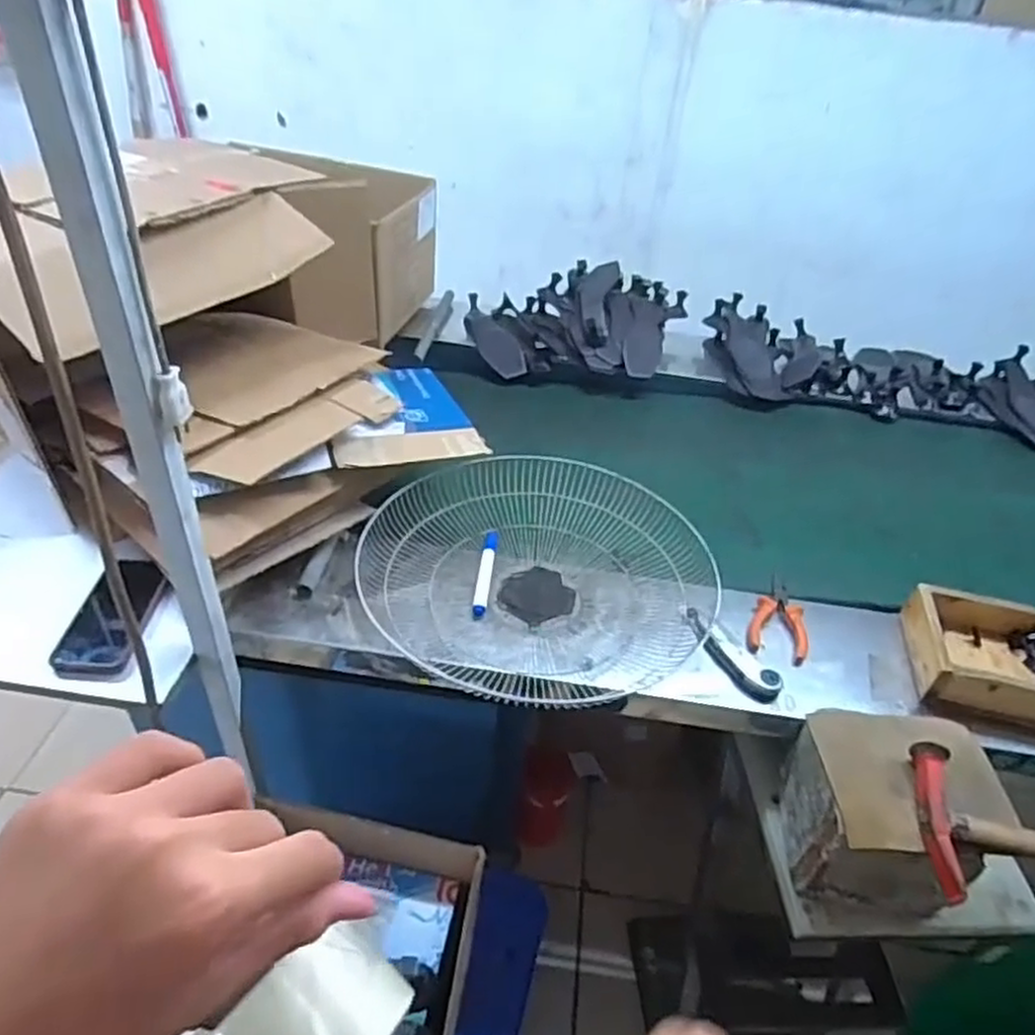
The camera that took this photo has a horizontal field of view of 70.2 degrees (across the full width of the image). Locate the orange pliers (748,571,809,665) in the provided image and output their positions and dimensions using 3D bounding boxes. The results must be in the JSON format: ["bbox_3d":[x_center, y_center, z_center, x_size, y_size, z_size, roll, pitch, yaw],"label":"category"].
[{"bbox_3d":[0.338,0.130,0.939,0.072,0.023,0.122,18,40,14],"label":"orange pliers"}]

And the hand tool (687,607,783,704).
[{"bbox_3d":[0.254,0.165,0.888,0.038,0.031,0.141,-25,49,-33],"label":"hand tool"}]

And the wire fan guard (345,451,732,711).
[{"bbox_3d":[0.022,0.071,0.942,0.397,0.073,0.409,4,39,-3],"label":"wire fan guard"}]

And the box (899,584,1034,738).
[{"bbox_3d":[0.581,0.174,0.889,0.200,0.072,0.157,14,40,9],"label":"box"}]

